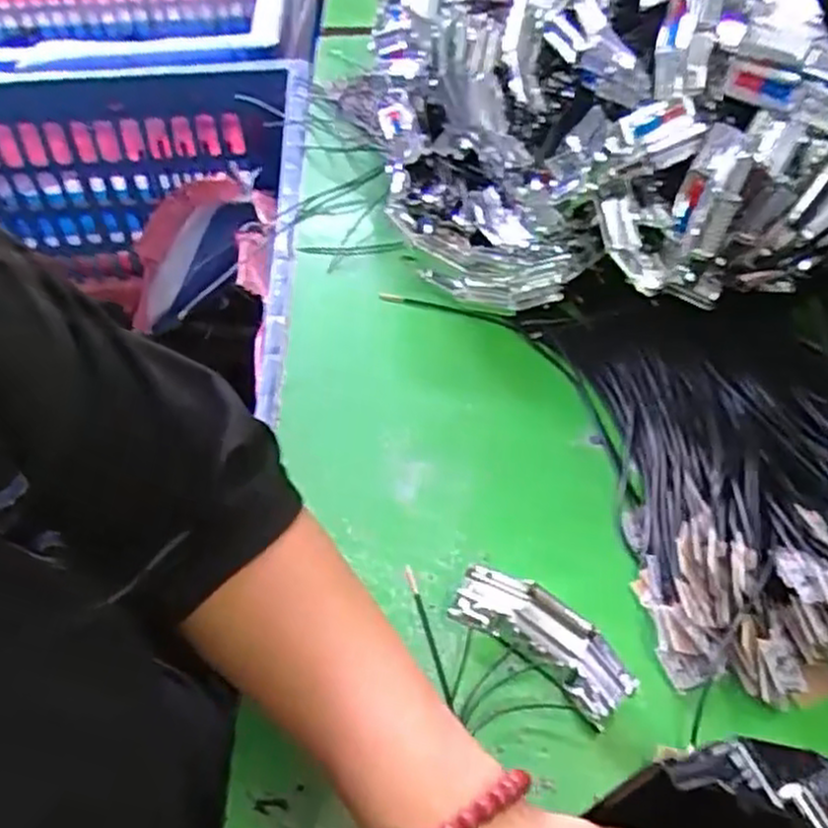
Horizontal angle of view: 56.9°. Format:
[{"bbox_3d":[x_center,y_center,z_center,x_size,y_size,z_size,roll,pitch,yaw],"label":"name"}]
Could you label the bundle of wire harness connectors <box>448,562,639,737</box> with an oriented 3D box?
[{"bbox_3d":[0.067,0.116,0.399,0.097,0.025,0.037,32,58,25],"label":"bundle of wire harness connectors"}]

